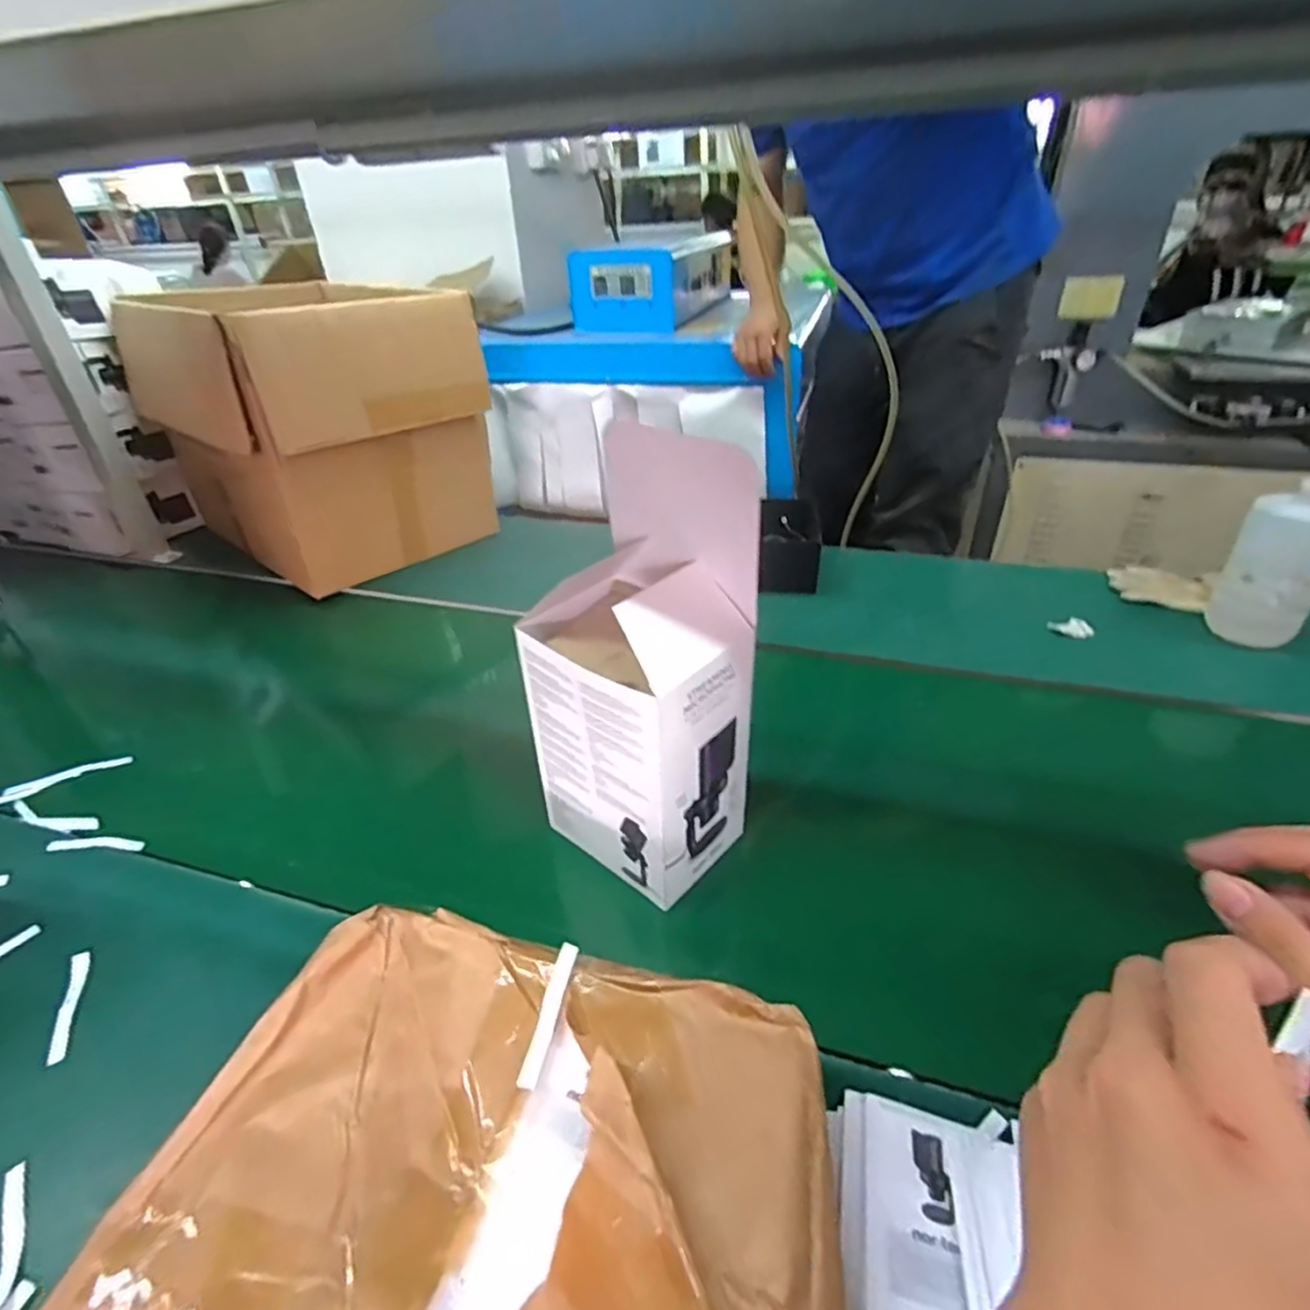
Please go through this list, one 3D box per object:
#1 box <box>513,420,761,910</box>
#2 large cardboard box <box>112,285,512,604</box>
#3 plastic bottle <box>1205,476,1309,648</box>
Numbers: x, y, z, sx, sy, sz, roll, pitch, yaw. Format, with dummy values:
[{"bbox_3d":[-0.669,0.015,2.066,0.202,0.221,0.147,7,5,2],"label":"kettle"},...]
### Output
[{"bbox_3d":[-0.014,0.017,0.537,0.148,0.335,0.119,26,44,34],"label":"box"},{"bbox_3d":[-0.574,-0.401,1.140,0.524,0.394,0.386,25,43,33],"label":"large cardboard box"},{"bbox_3d":[0.763,-0.097,0.827,0.076,0.206,0.100,-31,44,-34],"label":"plastic bottle"}]

